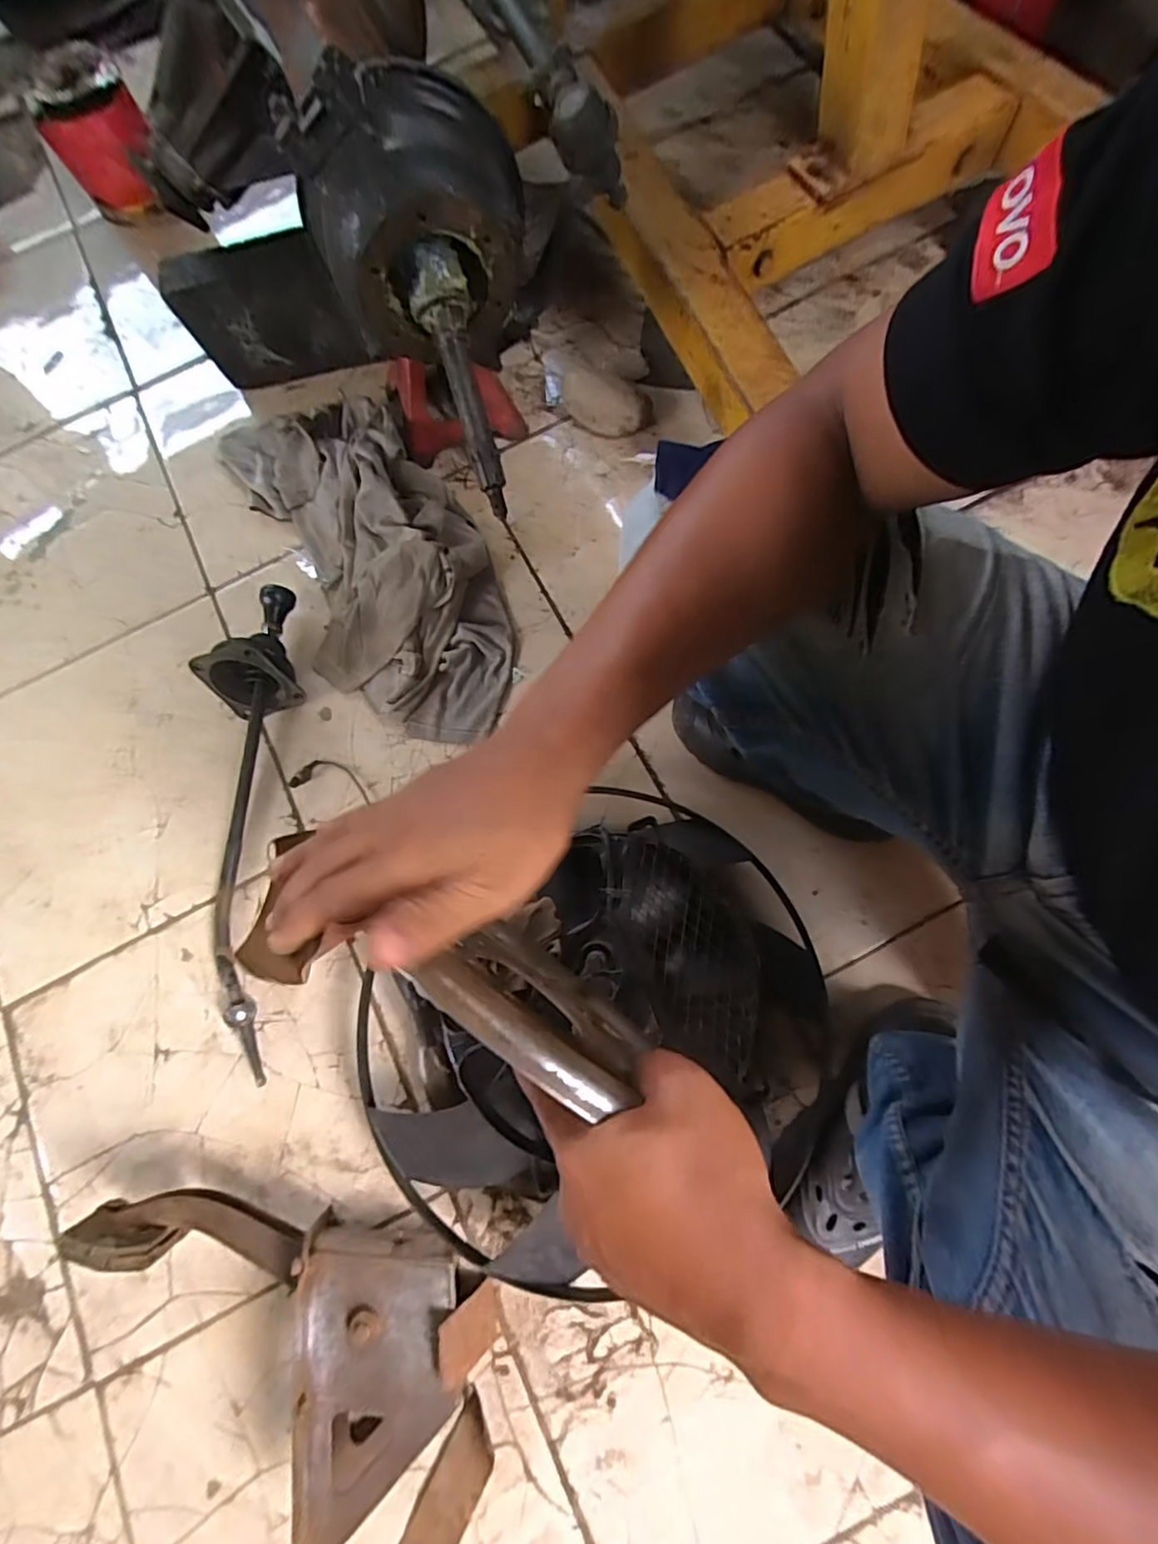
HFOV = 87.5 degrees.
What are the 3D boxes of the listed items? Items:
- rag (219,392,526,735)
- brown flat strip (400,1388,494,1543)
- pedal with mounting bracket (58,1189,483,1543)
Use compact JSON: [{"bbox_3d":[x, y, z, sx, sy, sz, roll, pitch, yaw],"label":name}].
[{"bbox_3d":[-0.278,-0.301,0.821,0.265,0.072,0.583,-27,77,-6],"label":"rag"},{"bbox_3d":[-0.124,0.689,0.572,0.047,0.009,0.160,27,77,7],"label":"brown flat strip"},{"bbox_3d":[-0.296,0.545,0.575,0.368,0.116,0.226,11,76,4],"label":"pedal with mounting bracket"}]

